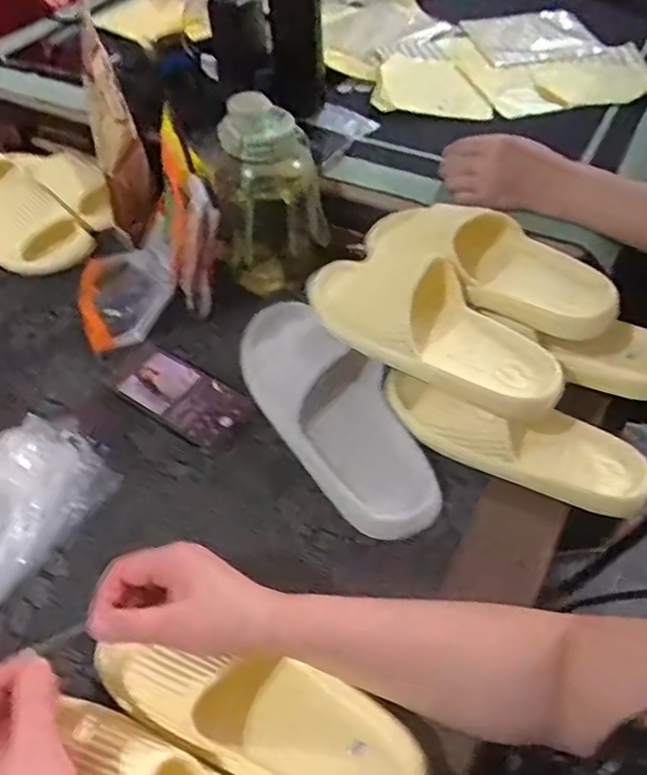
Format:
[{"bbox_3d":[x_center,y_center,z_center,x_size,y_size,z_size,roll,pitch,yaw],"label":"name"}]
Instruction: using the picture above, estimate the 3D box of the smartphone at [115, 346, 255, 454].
[{"bbox_3d":[-0.143,0.009,0.700,0.150,0.014,0.073,29,56,24],"label":"smartphone"}]

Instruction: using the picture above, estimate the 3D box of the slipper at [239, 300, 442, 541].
[{"bbox_3d":[0.012,0.011,0.646,0.112,0.085,0.283,-26,53,-20],"label":"slipper"}]

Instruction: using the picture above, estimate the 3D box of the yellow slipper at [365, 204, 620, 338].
[{"bbox_3d":[0.162,-0.133,0.662,0.257,0.063,0.104,27,55,25],"label":"yellow slipper"}]

